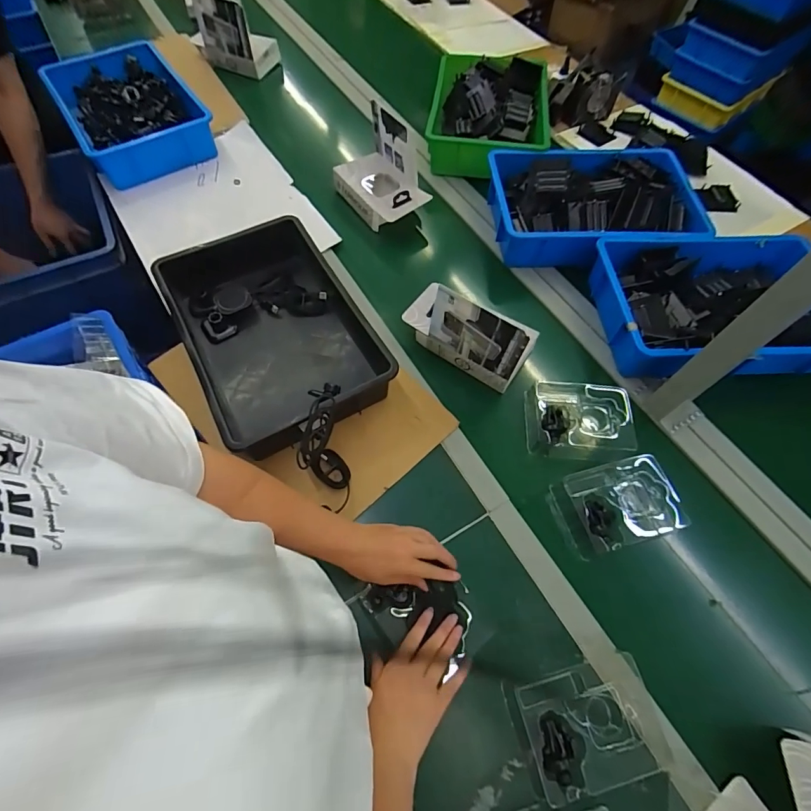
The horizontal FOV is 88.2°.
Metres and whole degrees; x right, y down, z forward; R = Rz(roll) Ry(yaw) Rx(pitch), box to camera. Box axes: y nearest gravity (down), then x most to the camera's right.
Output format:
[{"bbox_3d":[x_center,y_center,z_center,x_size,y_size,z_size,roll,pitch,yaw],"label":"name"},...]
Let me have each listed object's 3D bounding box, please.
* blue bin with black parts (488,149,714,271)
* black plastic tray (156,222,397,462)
[{"bbox_3d":[0.400,-0.430,0.888,0.425,0.117,0.290,-2,62,-4],"label":"blue bin with black parts"},{"bbox_3d":[-0.221,-0.127,0.722,0.275,0.099,0.432,-27,67,-16],"label":"black plastic tray"}]

